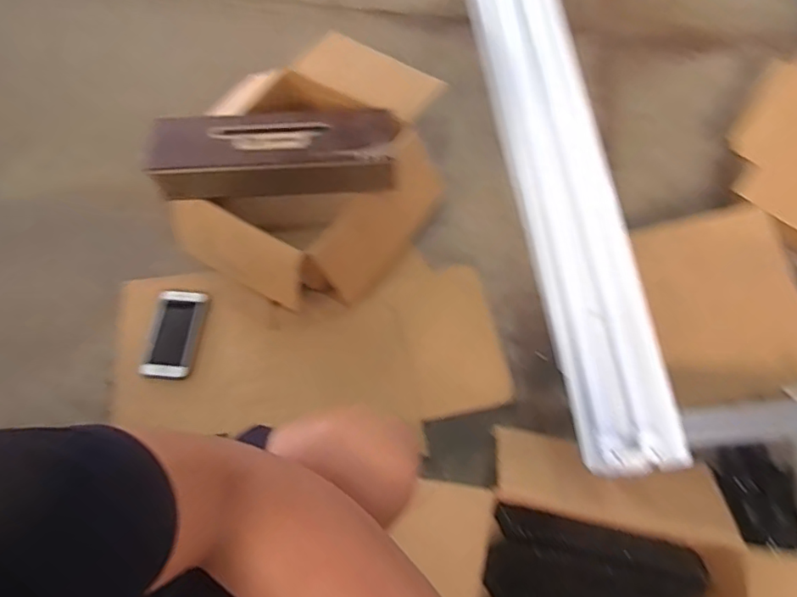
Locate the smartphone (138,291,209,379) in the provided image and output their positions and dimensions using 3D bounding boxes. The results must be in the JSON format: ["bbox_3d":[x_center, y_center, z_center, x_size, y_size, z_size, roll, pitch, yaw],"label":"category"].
[{"bbox_3d":[-0.384,0.061,0.961,0.086,0.013,0.152,3,72,12],"label":"smartphone"}]

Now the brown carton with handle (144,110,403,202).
[{"bbox_3d":[-0.198,-0.229,0.891,0.387,0.077,0.119,1,64,1],"label":"brown carton with handle"}]

